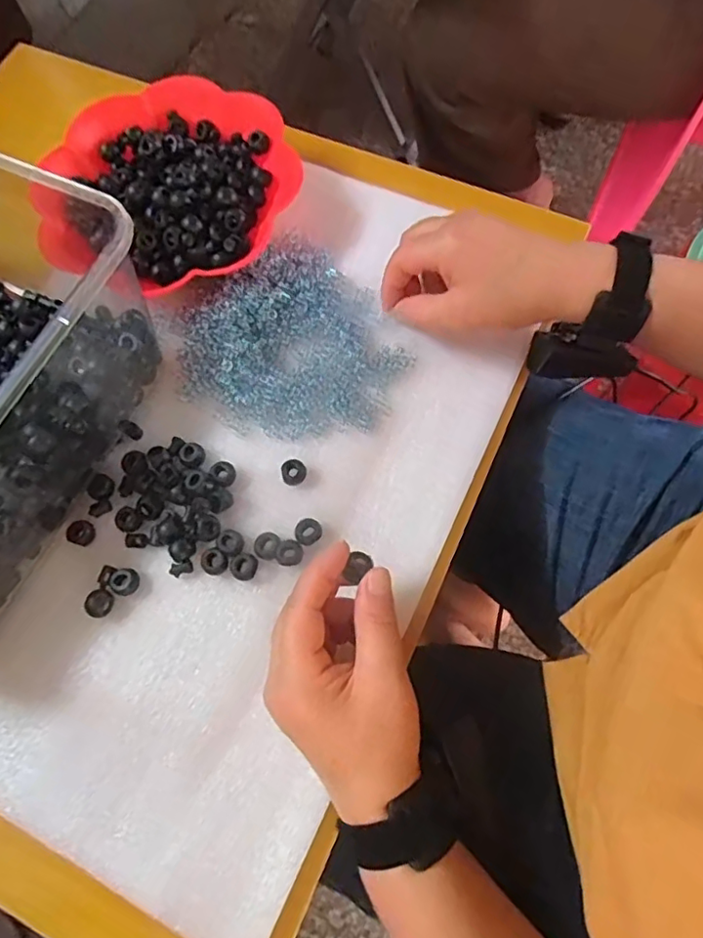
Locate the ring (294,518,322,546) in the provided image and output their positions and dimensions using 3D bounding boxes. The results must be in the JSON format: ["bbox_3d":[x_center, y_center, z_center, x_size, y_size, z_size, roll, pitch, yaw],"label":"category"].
[{"bbox_3d":[-0.029,0.042,0.385,0.017,0.010,0.017,-1,71,2],"label":"ring"}]

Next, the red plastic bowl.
[{"bbox_3d":[-0.145,-0.225,0.463,0.191,0.036,0.187,-1,71,2],"label":"red plastic bowl"}]

